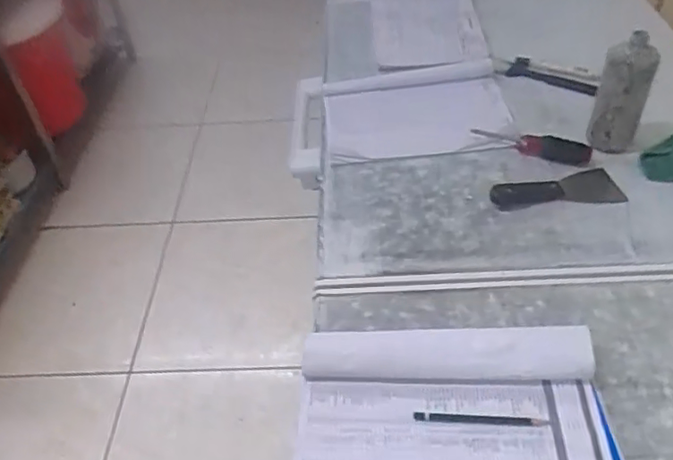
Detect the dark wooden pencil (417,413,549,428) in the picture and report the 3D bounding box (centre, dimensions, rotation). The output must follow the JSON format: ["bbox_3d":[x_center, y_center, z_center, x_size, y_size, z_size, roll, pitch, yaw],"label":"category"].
[{"bbox_3d":[0.142,0.187,0.591,0.128,0.004,0.010,2,44,5],"label":"dark wooden pencil"}]

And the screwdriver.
[{"bbox_3d":[0.294,-0.130,0.898,0.172,0.038,0.031,18,48,21],"label":"screwdriver"}]

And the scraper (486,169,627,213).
[{"bbox_3d":[0.303,-0.054,0.828,0.174,0.015,0.060,-7,44,-4],"label":"scraper"}]

